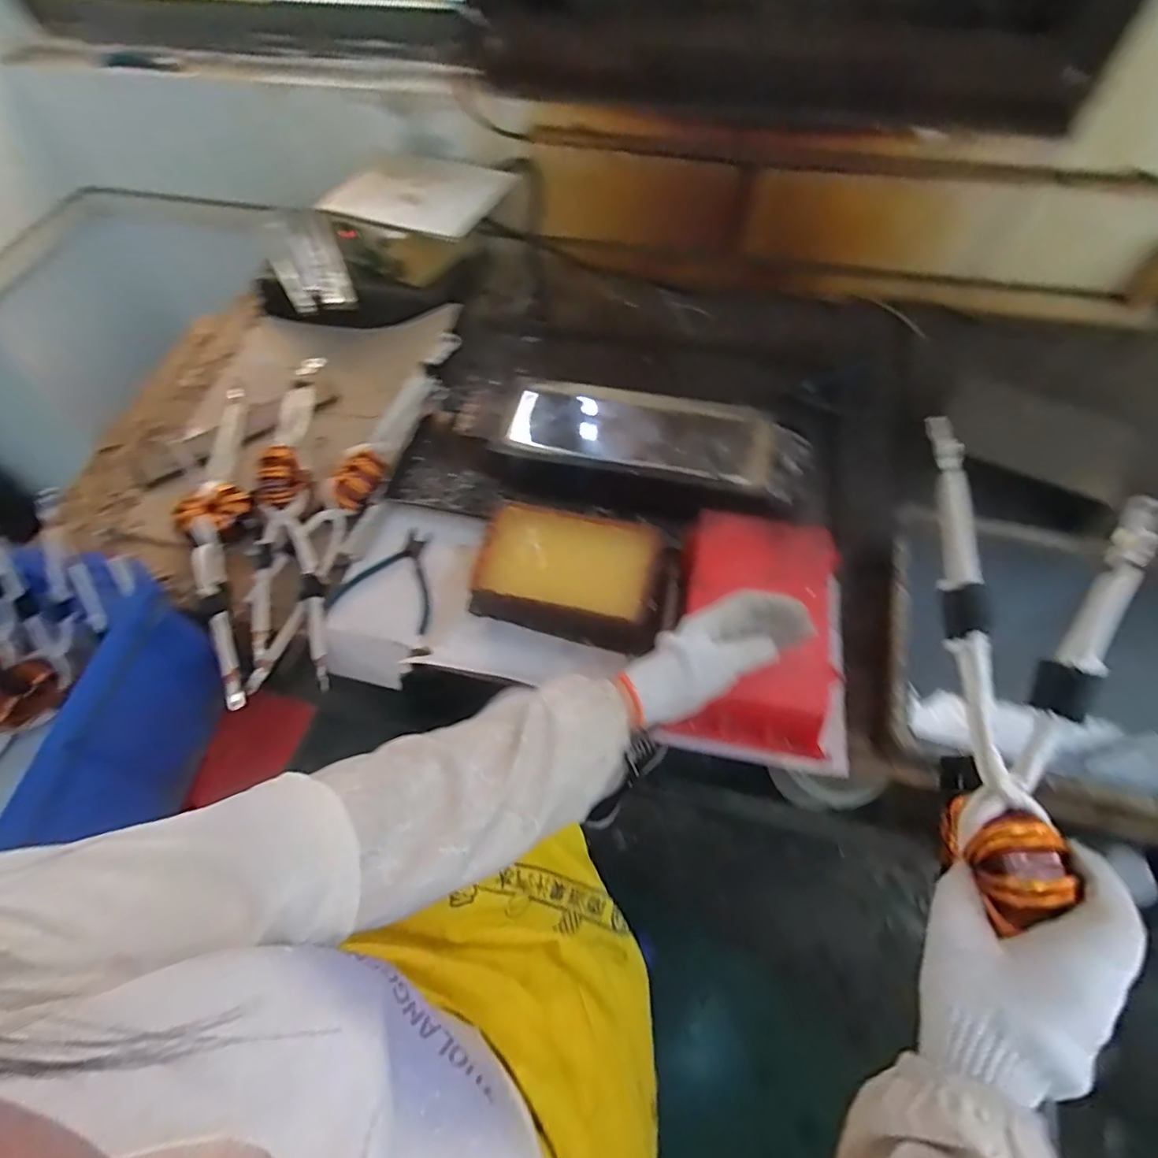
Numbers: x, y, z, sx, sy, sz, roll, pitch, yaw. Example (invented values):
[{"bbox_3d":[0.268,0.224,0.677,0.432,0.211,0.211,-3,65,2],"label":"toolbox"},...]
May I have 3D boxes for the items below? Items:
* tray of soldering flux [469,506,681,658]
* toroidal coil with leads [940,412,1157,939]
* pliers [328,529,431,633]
[{"bbox_3d":[-0.006,-0.002,0.673,0.226,0.056,0.149,16,61,11],"label":"tray of soldering flux"},{"bbox_3d":[0.274,0.053,0.356,0.110,0.068,0.280,8,82,7],"label":"toroidal coil with leads"},{"bbox_3d":[-0.225,-0.005,0.715,0.134,0.009,0.133,14,61,10],"label":"pliers"}]

